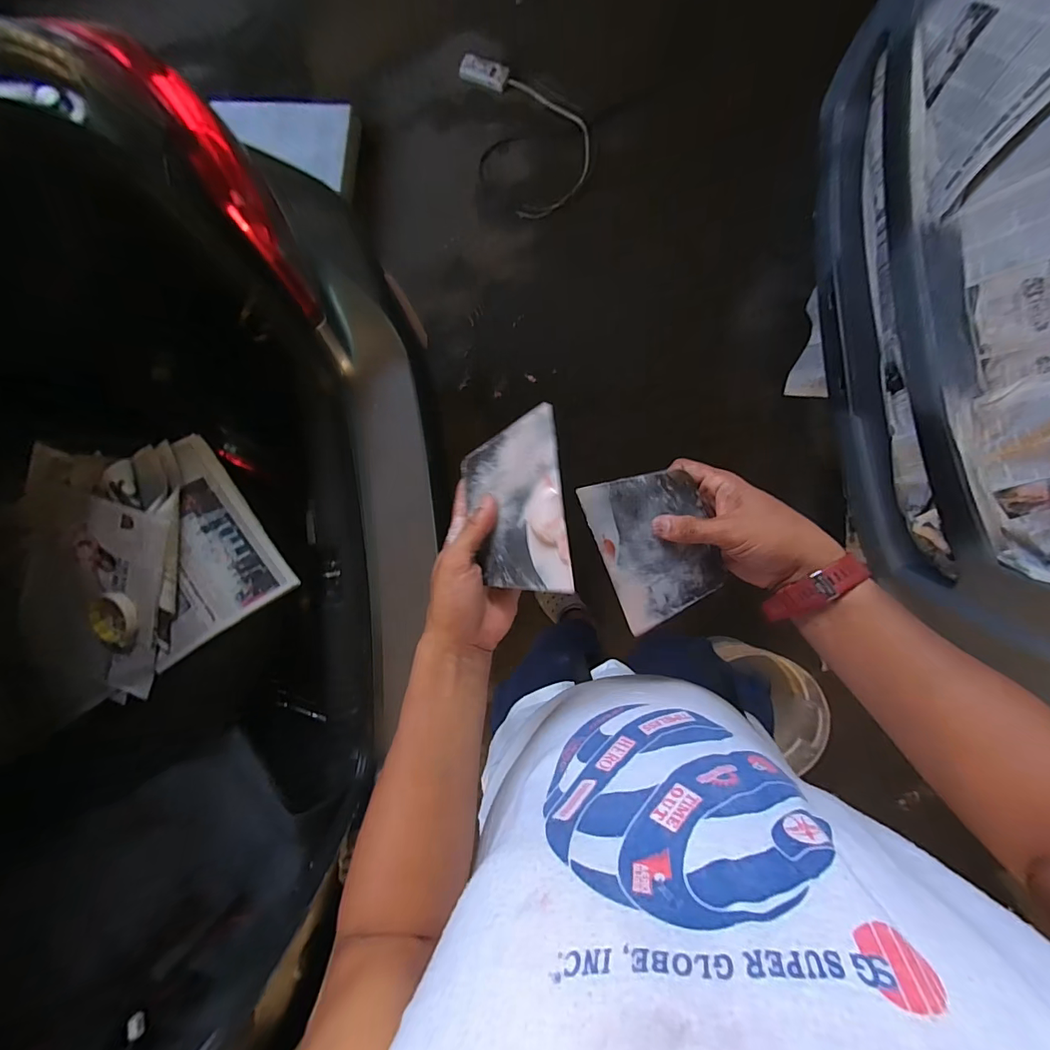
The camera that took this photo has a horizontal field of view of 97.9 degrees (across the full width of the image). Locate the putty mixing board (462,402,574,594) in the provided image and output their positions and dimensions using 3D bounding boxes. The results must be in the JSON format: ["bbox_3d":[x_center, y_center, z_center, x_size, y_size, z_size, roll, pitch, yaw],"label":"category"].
[{"bbox_3d":[-0.011,-0.015,0.376,0.096,0.008,0.141,-13,78,36],"label":"putty mixing board"}]

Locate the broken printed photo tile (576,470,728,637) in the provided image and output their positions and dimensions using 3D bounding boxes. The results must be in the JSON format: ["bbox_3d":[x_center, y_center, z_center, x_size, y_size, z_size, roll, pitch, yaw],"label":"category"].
[{"bbox_3d":[0.119,0.018,0.414,0.098,0.004,0.138,-22,97,6],"label":"broken printed photo tile"}]

